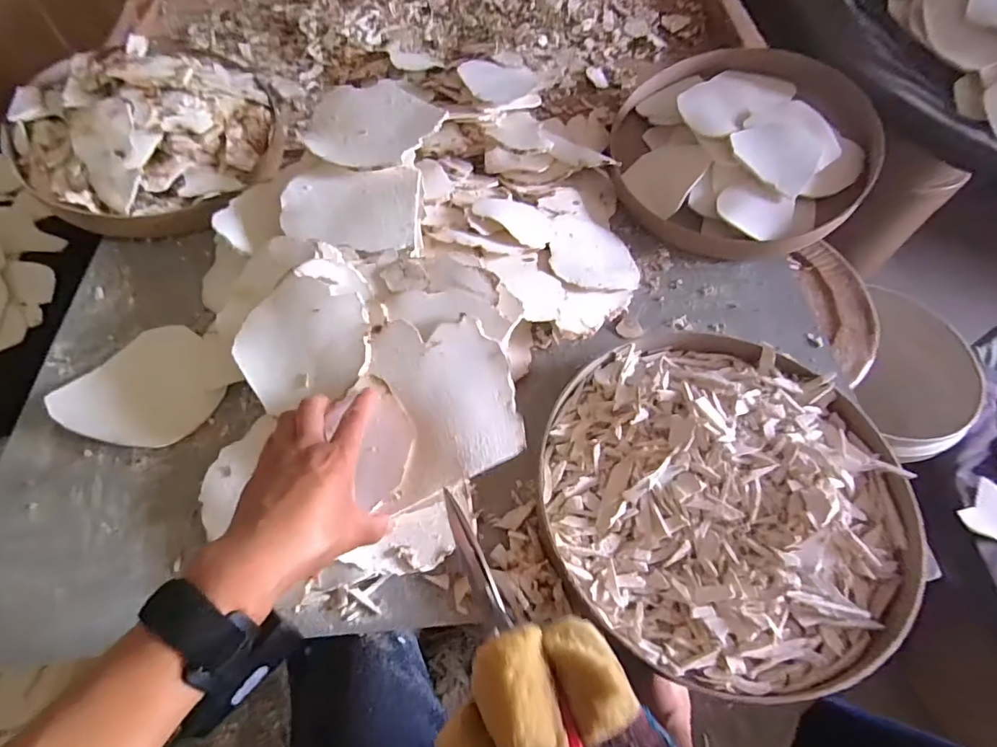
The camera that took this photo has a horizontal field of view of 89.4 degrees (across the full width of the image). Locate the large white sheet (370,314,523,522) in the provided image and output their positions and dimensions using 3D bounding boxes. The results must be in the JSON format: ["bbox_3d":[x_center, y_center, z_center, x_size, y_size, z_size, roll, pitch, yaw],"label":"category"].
[{"bbox_3d":[-0.044,0.024,0.420,0.114,0.010,0.151,-10,68,-2],"label":"large white sheet"}]

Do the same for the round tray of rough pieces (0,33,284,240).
[{"bbox_3d":[-0.432,-0.288,0.605,0.290,0.102,0.224,-10,62,-4],"label":"round tray of rough pieces"}]

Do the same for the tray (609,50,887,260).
[{"bbox_3d":[0.282,-0.263,0.625,0.307,0.068,0.235,33,87,21],"label":"tray"}]

